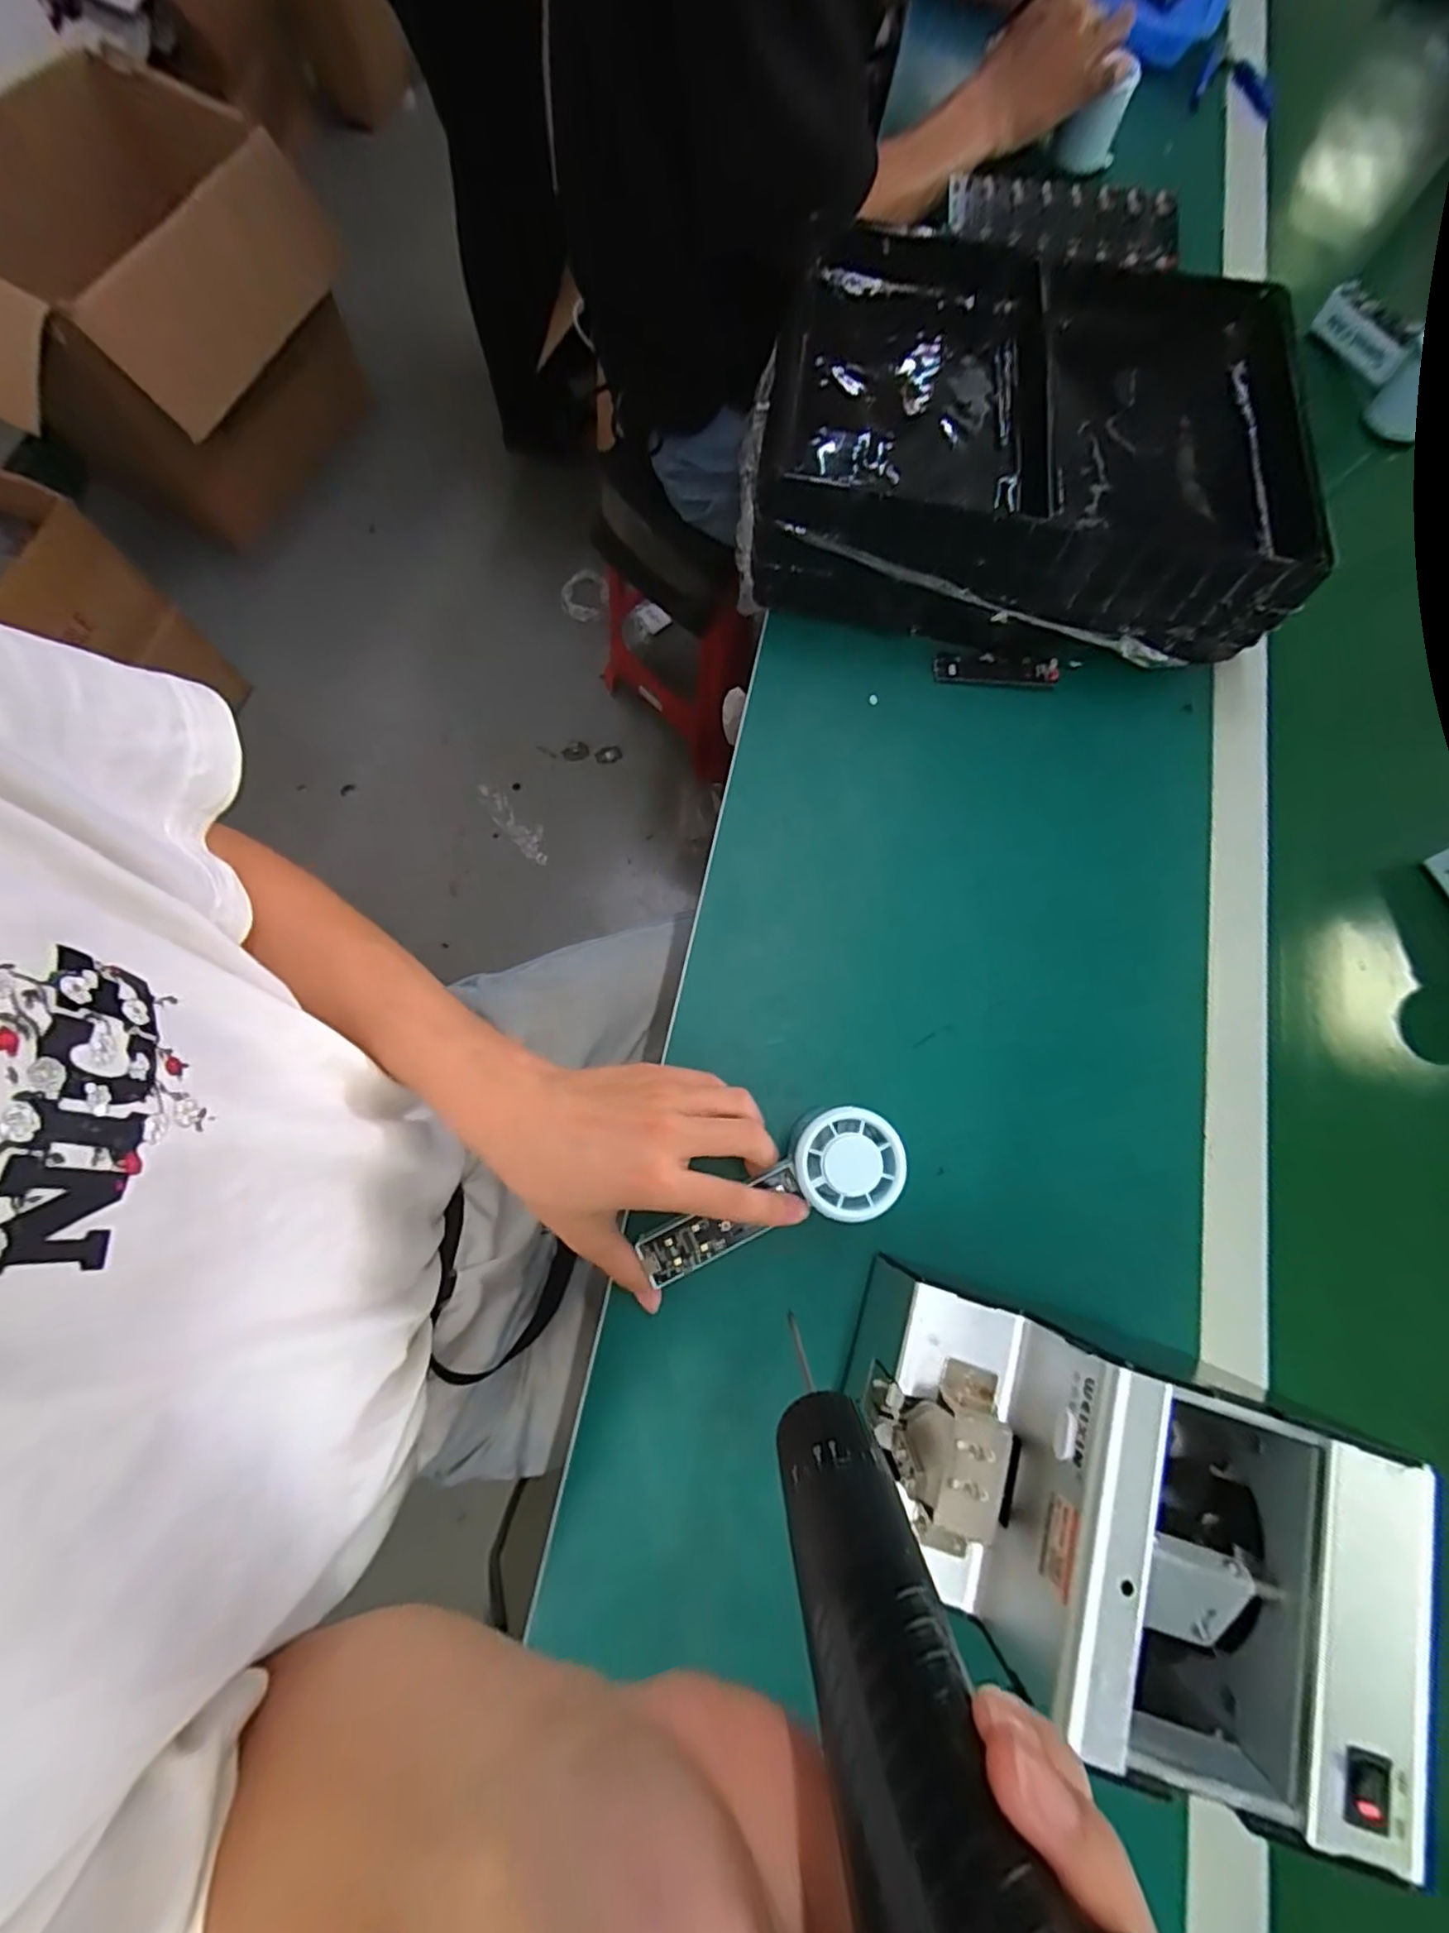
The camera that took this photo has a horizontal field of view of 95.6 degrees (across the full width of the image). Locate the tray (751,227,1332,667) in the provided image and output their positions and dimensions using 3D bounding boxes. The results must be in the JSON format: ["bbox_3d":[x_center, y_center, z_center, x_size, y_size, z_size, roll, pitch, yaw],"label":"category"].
[{"bbox_3d":[0.223,-0.399,0.498,0.395,0.092,0.306,9,77,1],"label":"tray"}]

